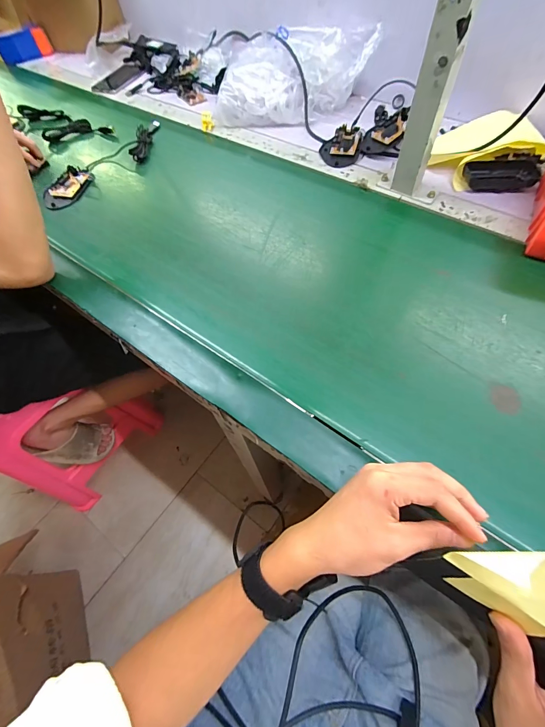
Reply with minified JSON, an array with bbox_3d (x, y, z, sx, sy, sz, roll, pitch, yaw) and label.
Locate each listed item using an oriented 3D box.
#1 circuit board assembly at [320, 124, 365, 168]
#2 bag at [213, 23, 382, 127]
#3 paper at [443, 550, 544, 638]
[{"bbox_3d":[0.127,-0.402,0.606,0.070,0.022,0.097,12,63,11],"label":"circuit board assembly"},{"bbox_3d":[0.041,-0.575,0.663,0.322,0.097,0.155,-5,61,2],"label":"bag"},{"bbox_3d":[0.178,0.163,0.228,0.101,0.071,0.030,35,26,-4],"label":"paper"}]

